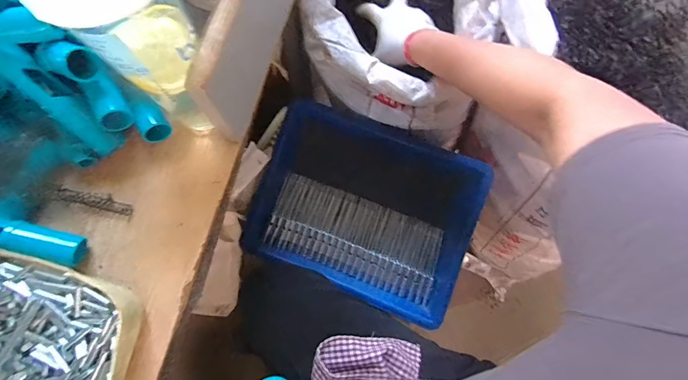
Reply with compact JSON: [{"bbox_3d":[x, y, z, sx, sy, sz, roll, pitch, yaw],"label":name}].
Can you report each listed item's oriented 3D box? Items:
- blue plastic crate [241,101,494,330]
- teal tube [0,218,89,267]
[{"bbox_3d":[0.034,0.028,0.563,0.353,0.103,0.267,23,75,6],"label":"blue plastic crate"},{"bbox_3d":[-0.308,0.039,0.313,0.127,0.030,0.026,20,74,-12],"label":"teal tube"}]

